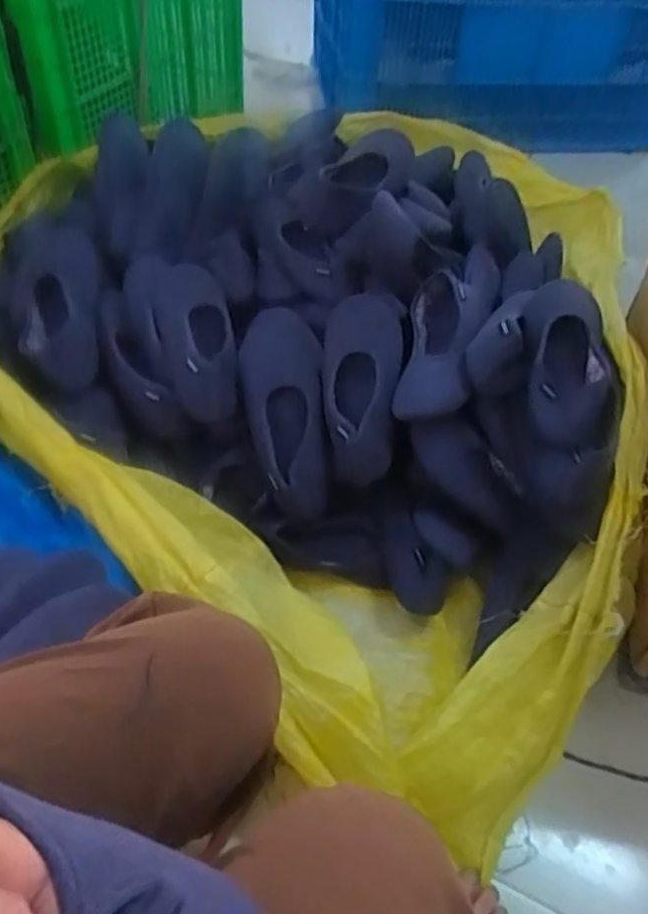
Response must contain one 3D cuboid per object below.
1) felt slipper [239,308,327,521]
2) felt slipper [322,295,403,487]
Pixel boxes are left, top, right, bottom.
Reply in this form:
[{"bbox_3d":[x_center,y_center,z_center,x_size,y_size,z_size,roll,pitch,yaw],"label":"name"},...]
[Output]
[{"bbox_3d":[-0.052,-0.066,0.936,0.109,0.047,0.295,-6,74,-9],"label":"felt slipper"},{"bbox_3d":[0.048,-0.098,0.908,0.101,0.041,0.263,3,77,-1],"label":"felt slipper"}]

